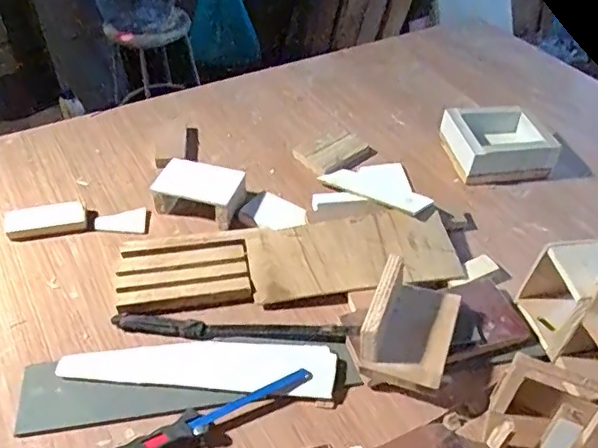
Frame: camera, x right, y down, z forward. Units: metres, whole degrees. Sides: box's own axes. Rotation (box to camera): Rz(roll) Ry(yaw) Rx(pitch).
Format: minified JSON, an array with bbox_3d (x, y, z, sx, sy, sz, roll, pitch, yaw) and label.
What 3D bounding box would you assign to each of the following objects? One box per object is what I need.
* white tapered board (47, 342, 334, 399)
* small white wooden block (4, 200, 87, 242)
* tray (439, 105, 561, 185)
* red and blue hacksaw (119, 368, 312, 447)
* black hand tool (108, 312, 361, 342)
[{"bbox_3d":[-0.112,0.157,0.631,0.301,0.018,0.062,5,43,1],"label":"white tapered board"},{"bbox_3d":[-0.361,-0.005,0.796,0.104,0.017,0.055,-12,45,-16],"label":"small white wooden block"},{"bbox_3d":[0.330,-0.133,0.935,0.161,0.063,0.143,-2,44,-7],"label":"tray"},{"bbox_3d":[-0.128,0.214,0.578,0.304,0.017,0.028,-18,48,-22],"label":"red and blue hacksaw"},{"bbox_3d":[-0.078,0.125,0.668,0.285,0.017,0.027,4,43,0],"label":"black hand tool"}]

